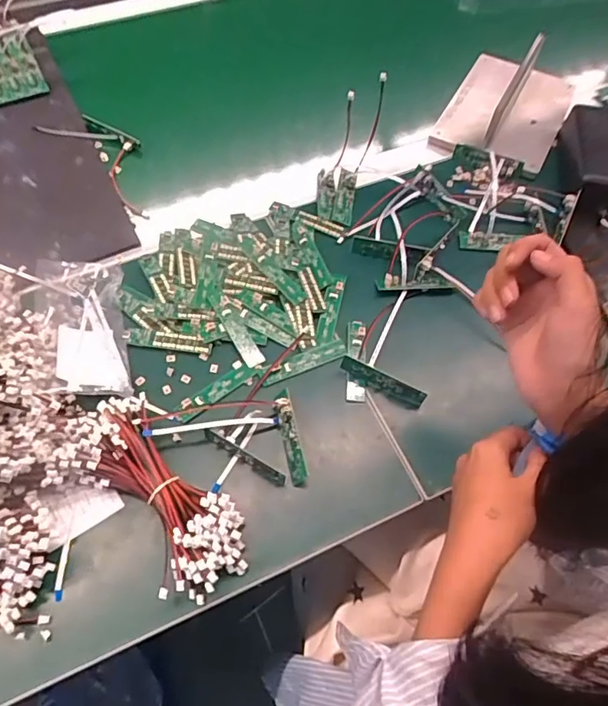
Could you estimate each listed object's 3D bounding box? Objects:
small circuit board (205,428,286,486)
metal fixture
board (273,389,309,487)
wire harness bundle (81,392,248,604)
[{"bbox_3d":[-0.051,0.089,0.457,0.081,0.021,0.007,31,64,14],"label":"small circuit board"},{"bbox_3d":[0.271,-0.332,0.693,0.144,0.056,0.214,25,63,12],"label":"metal fixture"},{"bbox_3d":[-0.012,0.074,0.463,0.015,0.015,0.082,-11,62,-8],"label":"board"},{"bbox_3d":[-0.118,0.110,0.425,0.078,0.045,0.175,-36,68,-20],"label":"wire harness bundle"}]

